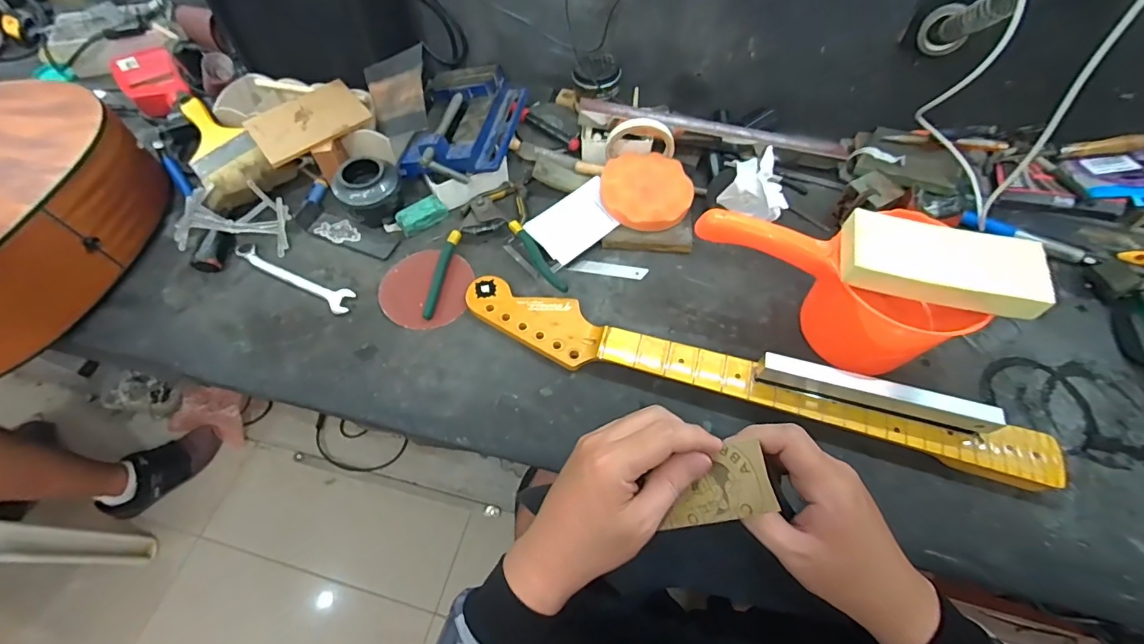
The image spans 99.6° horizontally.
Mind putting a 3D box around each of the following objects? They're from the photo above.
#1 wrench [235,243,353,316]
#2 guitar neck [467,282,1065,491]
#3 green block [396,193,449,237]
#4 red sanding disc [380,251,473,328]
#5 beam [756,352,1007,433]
[{"bbox_3d":[-0.353,-0.060,0.618,0.182,0.006,0.032,27,63,14],"label":"wrench"},{"bbox_3d":[0.179,0.065,0.535,0.653,0.031,0.080,17,61,9],"label":"guitar neck"},{"bbox_3d":[-0.205,-0.146,0.659,0.065,0.022,0.036,-29,64,-16],"label":"green block"},{"bbox_3d":[-0.184,-0.043,0.609,0.111,0.005,0.112,0,60,0],"label":"red sanding disc"},{"bbox_3d":[0.306,0.071,0.489,0.221,0.040,0.017,15,61,8],"label":"beam"}]

